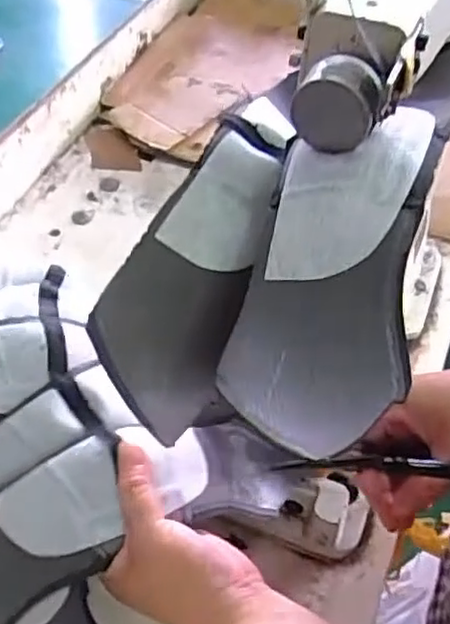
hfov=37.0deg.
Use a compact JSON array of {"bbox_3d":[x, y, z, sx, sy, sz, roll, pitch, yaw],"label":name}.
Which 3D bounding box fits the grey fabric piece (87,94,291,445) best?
[{"bbox_3d":[-0.005,-0.024,0.334,0.075,0.026,0.172,36,68,-19],"label":"grey fabric piece"}]

